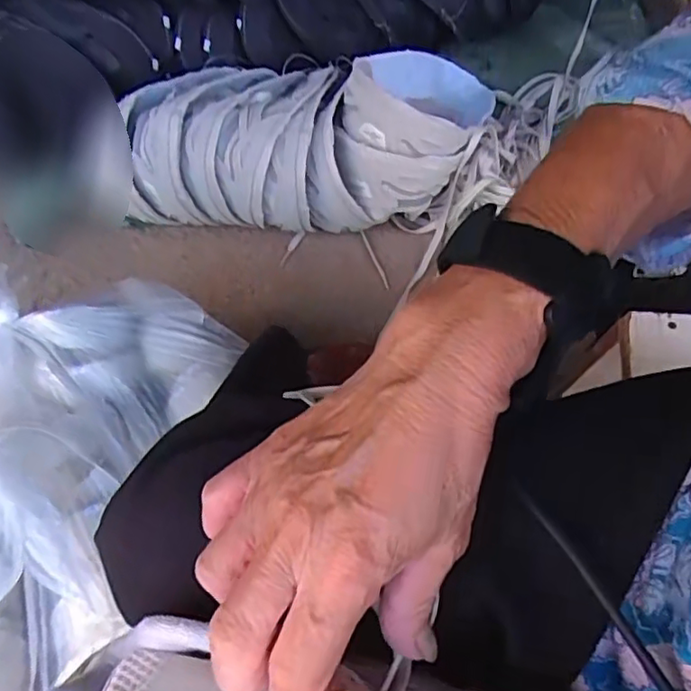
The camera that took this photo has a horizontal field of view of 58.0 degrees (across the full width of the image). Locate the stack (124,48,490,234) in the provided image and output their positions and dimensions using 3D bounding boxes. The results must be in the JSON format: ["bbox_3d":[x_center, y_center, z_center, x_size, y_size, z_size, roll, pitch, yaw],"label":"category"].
[{"bbox_3d":[-0.043,-0.222,0.648,0.392,0.114,0.182,-2,66,-1],"label":"stack"}]

